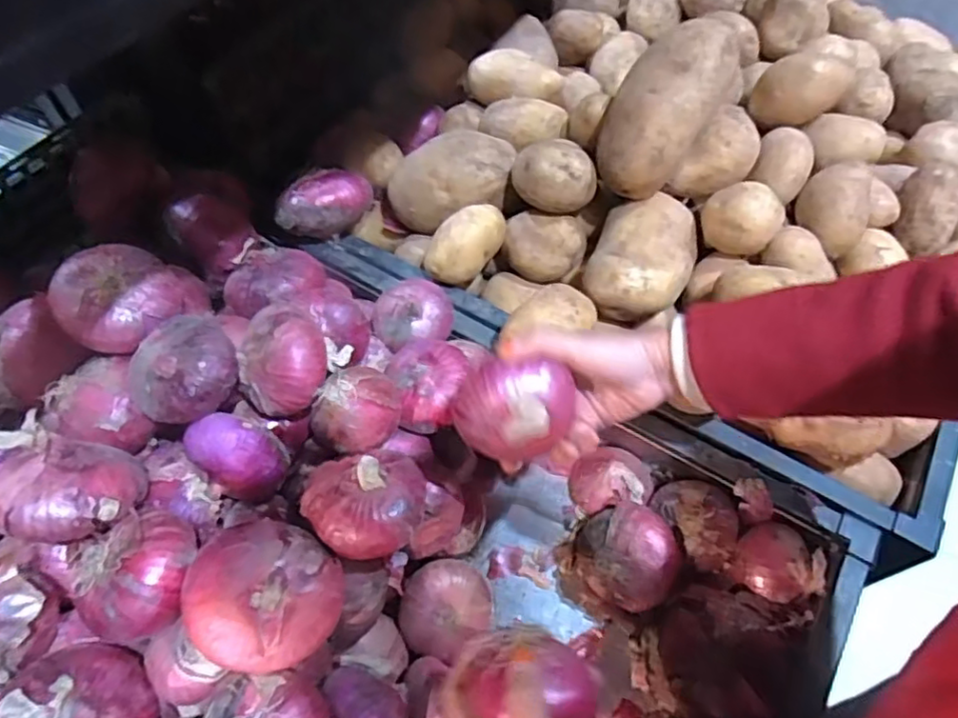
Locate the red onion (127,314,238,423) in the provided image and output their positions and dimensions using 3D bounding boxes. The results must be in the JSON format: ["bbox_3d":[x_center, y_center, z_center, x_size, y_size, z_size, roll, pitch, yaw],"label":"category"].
[{"bbox_3d":[-0.205,0.013,0.457,0.068,0.053,0.071,-2,55,3],"label":"red onion"}]

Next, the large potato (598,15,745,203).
[{"bbox_3d":[0.164,-0.225,0.571,0.079,0.057,0.161,37,100,26],"label":"large potato"}]

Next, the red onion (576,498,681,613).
[{"bbox_3d":[0.122,0.157,0.517,0.071,0.062,0.079,-37,60,-20],"label":"red onion"}]

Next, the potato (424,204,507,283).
[{"bbox_3d":[-0.012,-0.114,0.626,0.050,0.046,0.089,34,64,25],"label":"potato"}]

